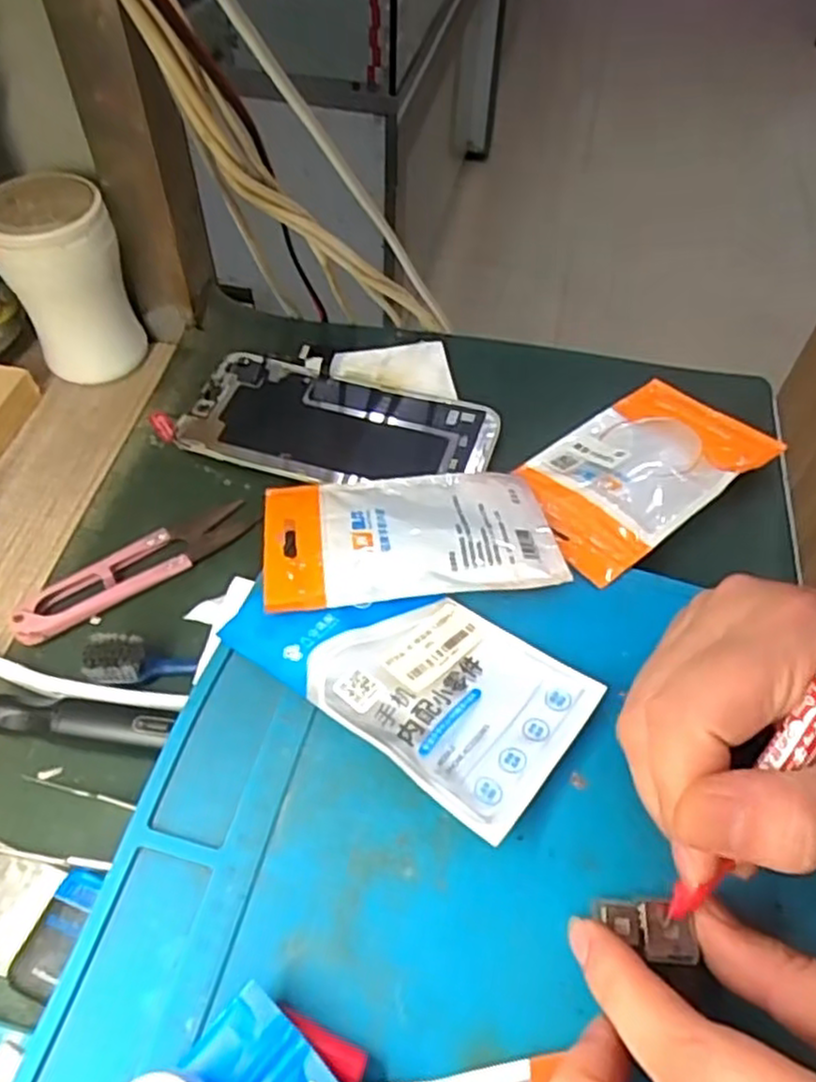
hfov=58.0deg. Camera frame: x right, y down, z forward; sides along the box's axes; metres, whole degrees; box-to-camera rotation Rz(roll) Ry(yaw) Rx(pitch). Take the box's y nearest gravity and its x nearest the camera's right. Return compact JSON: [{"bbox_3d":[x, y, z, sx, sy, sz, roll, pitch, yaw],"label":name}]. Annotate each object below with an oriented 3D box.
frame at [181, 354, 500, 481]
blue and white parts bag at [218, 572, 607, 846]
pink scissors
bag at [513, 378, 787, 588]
[{"bbox_3d":[-0.033,-0.054,0.351,0.143,0.006,0.070,16,55,10],"label":"frame"},{"bbox_3d":[0.000,0.042,0.260,0.123,0.013,0.067,33,59,21],"label":"blue and white parts bag"},{"bbox_3d":[-0.109,0.009,0.298,0.101,0.013,0.021,-32,61,-23],"label":"pink scissors"},{"bbox_3d":[0.102,-0.033,0.332,0.119,0.012,0.071,-32,61,-23],"label":"bag"}]

